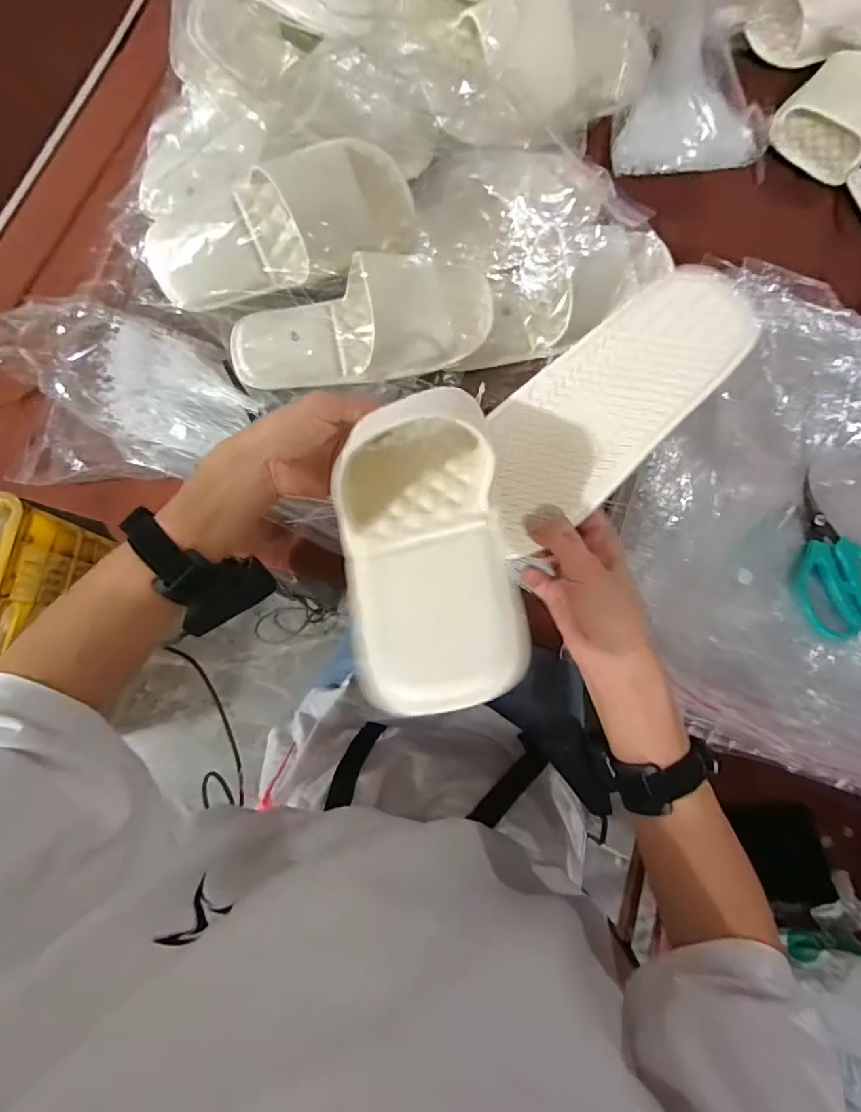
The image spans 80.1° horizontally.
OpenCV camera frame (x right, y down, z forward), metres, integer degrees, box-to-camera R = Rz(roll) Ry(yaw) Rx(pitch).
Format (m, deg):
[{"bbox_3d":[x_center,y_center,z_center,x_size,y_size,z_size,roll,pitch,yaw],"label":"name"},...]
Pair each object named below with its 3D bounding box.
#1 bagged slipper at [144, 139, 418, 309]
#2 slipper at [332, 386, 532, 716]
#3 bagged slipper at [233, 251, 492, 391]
[{"bbox_3d":[-0.129,-0.285,0.445,0.238,0.075,0.095,-15,79,-4],"label":"bagged slipper"},{"bbox_3d":[-0.005,-0.027,0.291,0.096,0.052,0.226,-5,51,-2],"label":"slipper"},{"bbox_3d":[-0.060,-0.211,0.448,0.235,0.059,0.111,-7,78,-3],"label":"bagged slipper"}]

